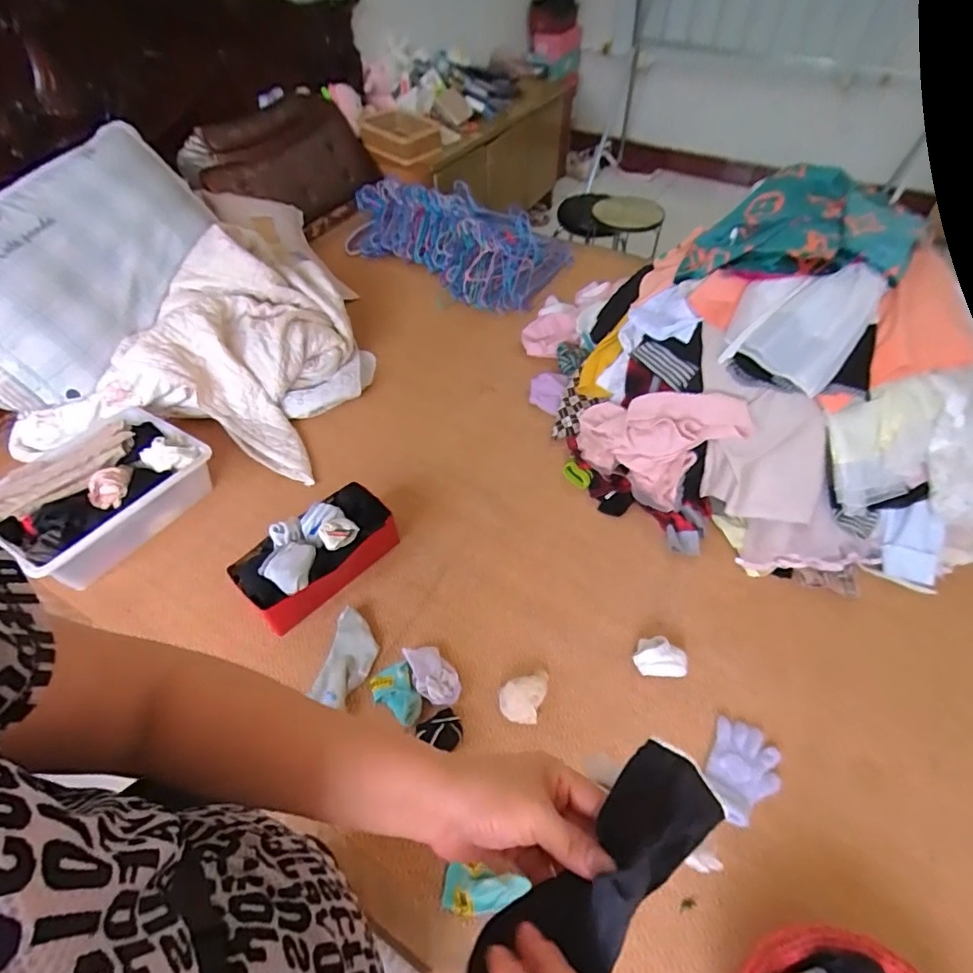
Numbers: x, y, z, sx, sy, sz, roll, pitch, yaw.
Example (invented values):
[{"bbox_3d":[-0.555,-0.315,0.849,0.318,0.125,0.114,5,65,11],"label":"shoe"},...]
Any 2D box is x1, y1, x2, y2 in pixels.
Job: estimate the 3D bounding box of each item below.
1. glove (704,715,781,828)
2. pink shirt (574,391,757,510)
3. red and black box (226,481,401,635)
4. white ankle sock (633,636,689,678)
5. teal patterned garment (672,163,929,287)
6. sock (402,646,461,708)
[{"bbox_3d":[0.377,0.421,0.748,0.093,0.013,0.142,25,53,17],"label":"glove"},{"bbox_3d":[0.340,-0.101,1.043,0.306,0.200,0.188,23,53,19],"label":"pink shirt"},{"bbox_3d":[-0.314,0.128,0.962,0.282,0.115,0.141,-37,58,-27],"label":"red and black box"},{"bbox_3d":[0.293,0.286,0.856,0.088,0.046,0.068,1,50,1],"label":"white ankle sock"},{"bbox_3d":[0.630,-0.516,1.025,0.392,0.143,0.255,18,52,16],"label":"teal patterned garment"},{"bbox_3d":[-0.087,0.314,0.842,0.070,0.040,0.110,-21,52,-16],"label":"sock"}]

